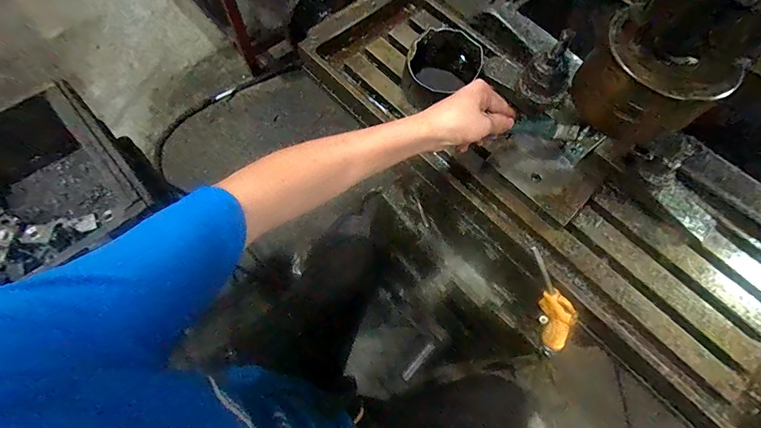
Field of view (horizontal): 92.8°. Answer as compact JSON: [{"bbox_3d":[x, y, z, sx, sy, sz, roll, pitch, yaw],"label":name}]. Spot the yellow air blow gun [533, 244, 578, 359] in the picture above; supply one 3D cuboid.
[{"bbox_3d":[0.231,0.134,0.478,0.020,0.239,0.047,-36,40,-15],"label":"yellow air blow gun"}]

